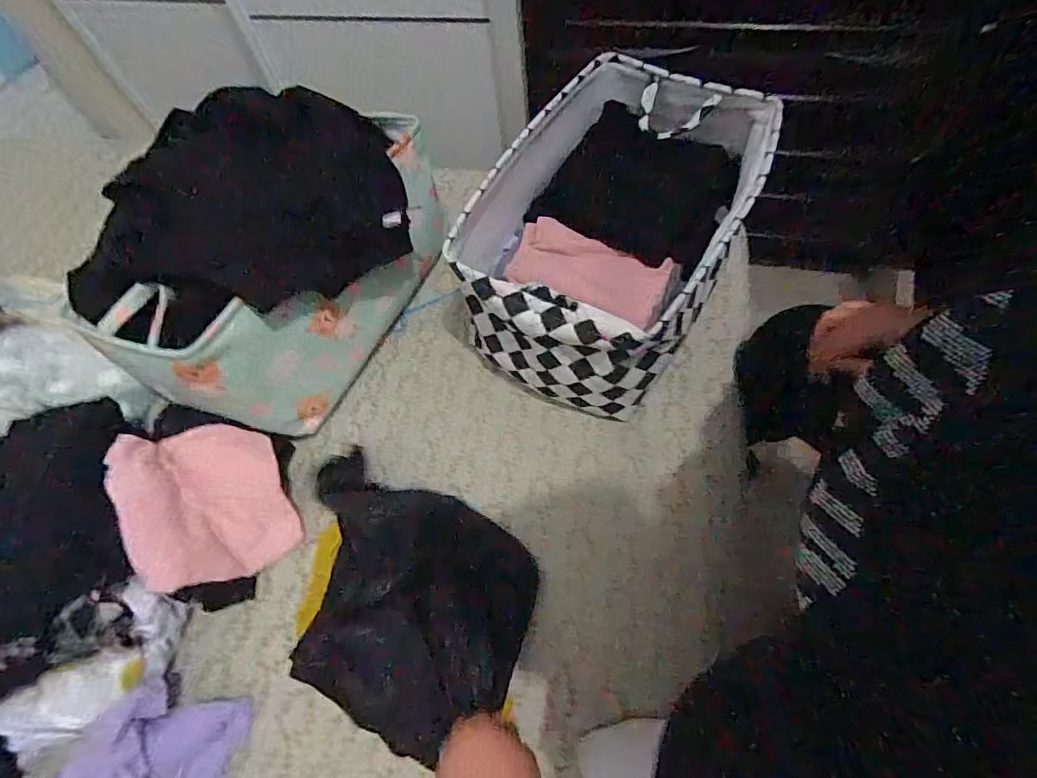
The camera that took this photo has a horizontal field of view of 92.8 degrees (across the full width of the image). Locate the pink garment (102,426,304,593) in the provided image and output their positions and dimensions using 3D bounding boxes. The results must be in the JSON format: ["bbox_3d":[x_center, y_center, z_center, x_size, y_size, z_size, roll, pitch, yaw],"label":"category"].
[{"bbox_3d":[-0.397,0.141,0.629,0.173,0.032,0.208,-23,84,-27],"label":"pink garment"}]

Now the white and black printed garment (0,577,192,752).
[{"bbox_3d":[-0.486,0.310,0.540,0.215,0.102,0.120,-31,62,-10],"label":"white and black printed garment"}]

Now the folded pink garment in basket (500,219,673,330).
[{"bbox_3d":[0.110,-0.183,0.765,0.230,0.054,0.106,17,64,15],"label":"folded pink garment in basket"}]

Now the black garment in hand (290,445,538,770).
[{"bbox_3d":[-0.142,0.243,0.582,0.301,0.066,0.255,24,66,14],"label":"black garment in hand"}]

